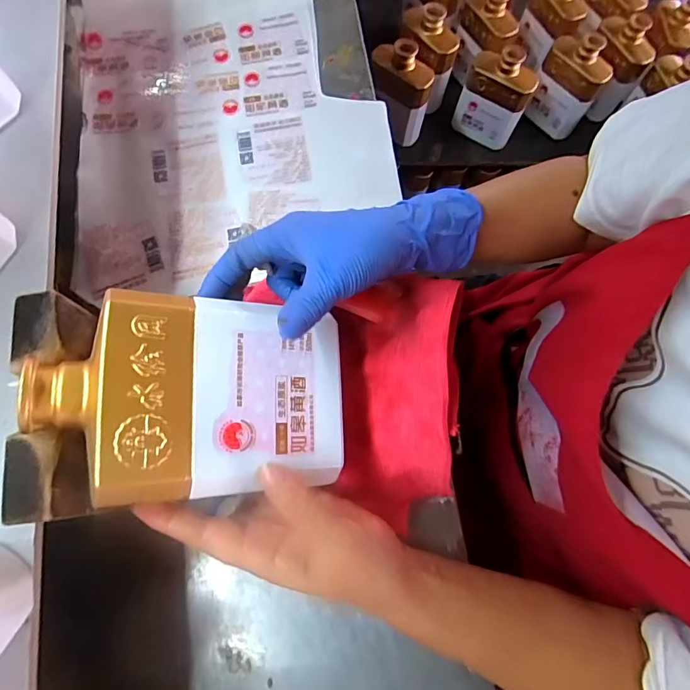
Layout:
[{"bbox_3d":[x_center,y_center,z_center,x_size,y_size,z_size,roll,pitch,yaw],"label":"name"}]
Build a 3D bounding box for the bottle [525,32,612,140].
[{"bbox_3d":[0.402,-0.468,0.805,0.109,0.149,0.076,37,79,10],"label":"bottle"}]

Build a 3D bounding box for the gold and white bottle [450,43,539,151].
[{"bbox_3d":[0.264,-0.439,0.789,0.113,0.160,0.051,26,73,4],"label":"gold and white bottle"}]

